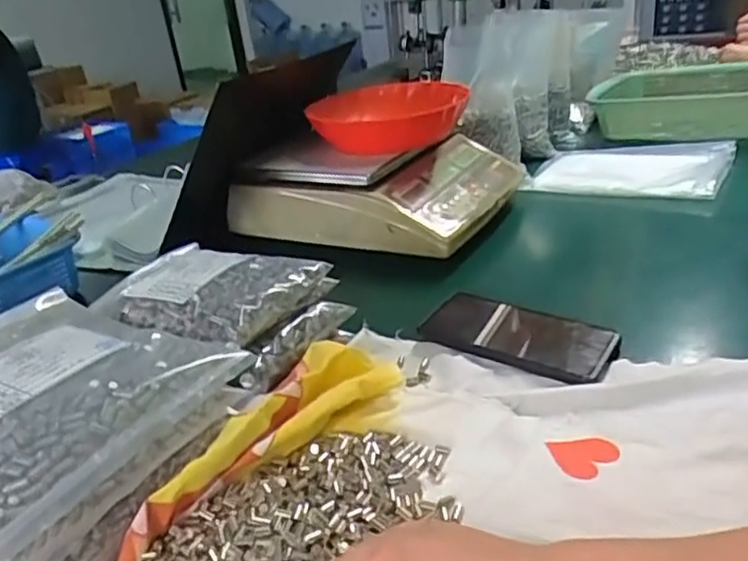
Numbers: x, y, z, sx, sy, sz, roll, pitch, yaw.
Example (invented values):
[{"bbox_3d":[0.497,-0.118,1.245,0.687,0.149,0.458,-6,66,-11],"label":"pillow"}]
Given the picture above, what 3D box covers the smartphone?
[{"bbox_3d":[0.126,0.044,0.567,0.162,0.010,0.073,15,35,37],"label":"smartphone"}]

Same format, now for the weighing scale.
[{"bbox_3d":[0.001,-0.146,0.880,0.317,0.112,0.317,7,31,26],"label":"weighing scale"}]

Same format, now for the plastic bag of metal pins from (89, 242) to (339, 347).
[{"bbox_3d":[-0.142,0.009,0.552,0.171,0.039,0.139,5,30,23],"label":"plastic bag of metal pins"}]

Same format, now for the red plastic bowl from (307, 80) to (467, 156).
[{"bbox_3d":[0.019,-0.223,0.862,0.202,0.054,0.193,-6,27,3],"label":"red plastic bowl"}]

